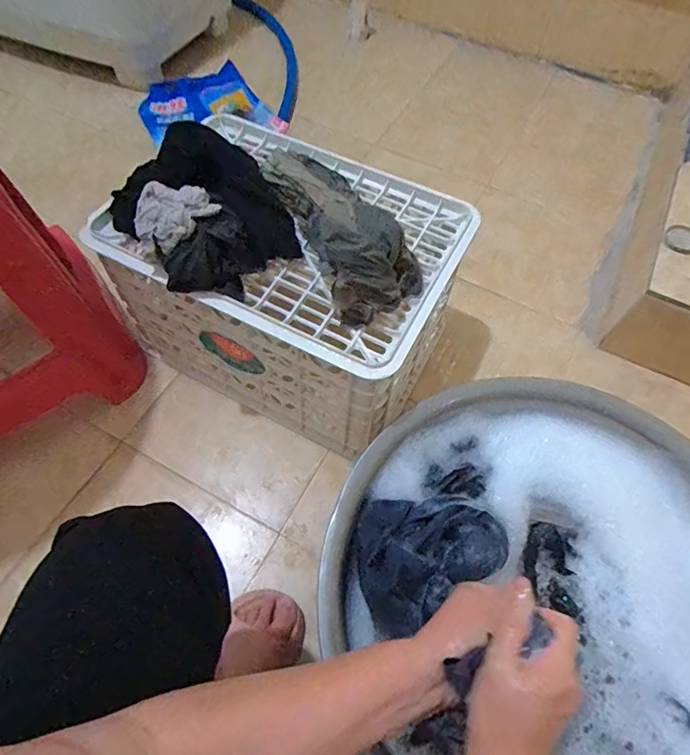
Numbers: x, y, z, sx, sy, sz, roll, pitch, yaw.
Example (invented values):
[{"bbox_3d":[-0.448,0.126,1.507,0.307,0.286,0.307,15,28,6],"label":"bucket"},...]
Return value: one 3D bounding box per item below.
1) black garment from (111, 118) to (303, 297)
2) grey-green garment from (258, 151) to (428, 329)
[{"bbox_3d":[-0.181,-0.218,0.600,0.205,0.105,0.204,0,59,-1],"label":"black garment"},{"bbox_3d":[-0.002,-0.209,0.604,0.123,0.097,0.278,-23,62,-14],"label":"grey-green garment"}]

